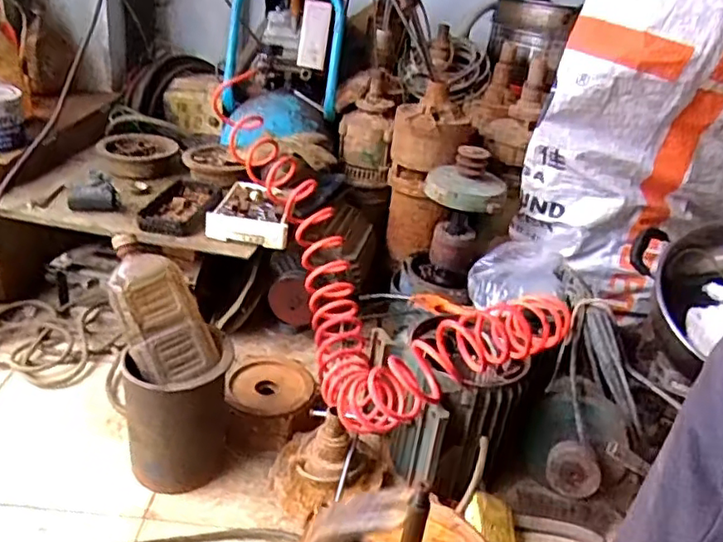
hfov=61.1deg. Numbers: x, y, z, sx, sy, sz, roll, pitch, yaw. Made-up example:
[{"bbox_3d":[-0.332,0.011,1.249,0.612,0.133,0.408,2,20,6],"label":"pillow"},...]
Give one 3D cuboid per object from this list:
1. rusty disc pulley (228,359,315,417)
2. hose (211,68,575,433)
[{"bbox_3d":[-0.138,0.177,0.941,0.125,0.015,0.115,5,30,-3],"label":"rusty disc pulley"},{"bbox_3d":[0.005,-0.057,1.053,0.318,0.244,0.754,-7,33,-24],"label":"hose"}]

